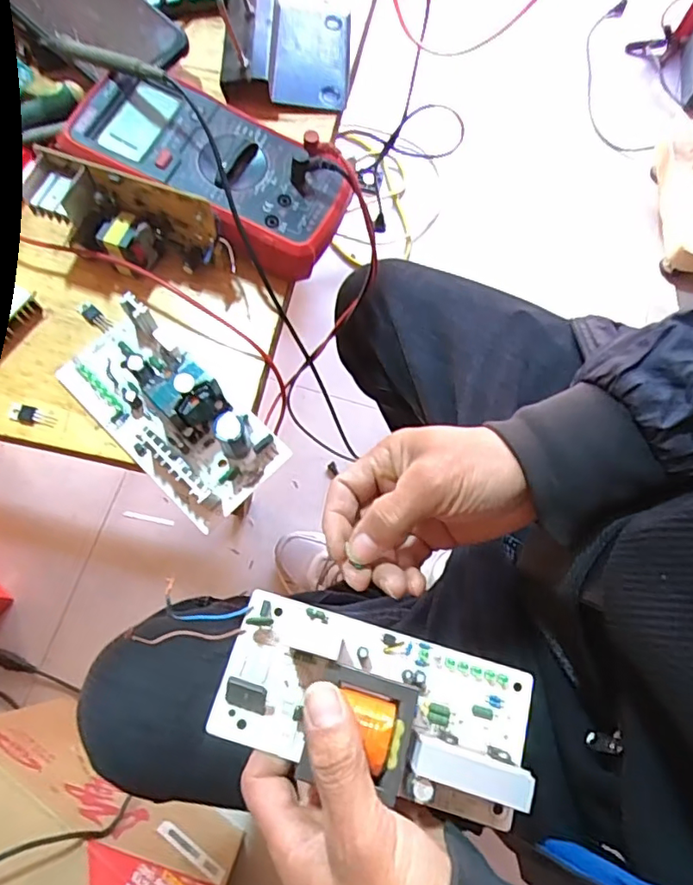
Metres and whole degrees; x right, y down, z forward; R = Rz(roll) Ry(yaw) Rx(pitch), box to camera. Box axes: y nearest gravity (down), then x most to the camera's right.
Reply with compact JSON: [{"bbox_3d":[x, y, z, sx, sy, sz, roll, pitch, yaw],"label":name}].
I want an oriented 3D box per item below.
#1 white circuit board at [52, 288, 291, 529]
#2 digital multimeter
[{"bbox_3d":[-0.112,-0.024,0.331,0.145,0.043,0.070,43,75,12],"label":"white circuit board"},{"bbox_3d":[-0.090,-0.186,0.369,0.181,0.039,0.090,22,72,6],"label":"digital multimeter"}]

